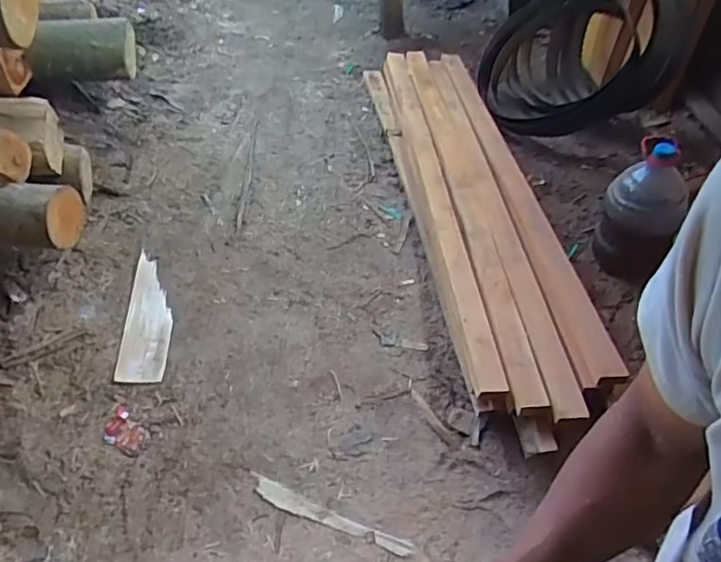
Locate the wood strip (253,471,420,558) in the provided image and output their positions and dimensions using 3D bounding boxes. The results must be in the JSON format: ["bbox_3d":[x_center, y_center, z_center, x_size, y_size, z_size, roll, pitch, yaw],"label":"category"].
[{"bbox_3d":[-0.082,0.608,1.515,0.447,0.021,0.053,20,51,14],"label":"wood strip"}]

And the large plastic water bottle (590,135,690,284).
[{"bbox_3d":[0.847,-0.205,1.789,0.210,0.435,0.172,22,51,16],"label":"large plastic water bottle"}]

